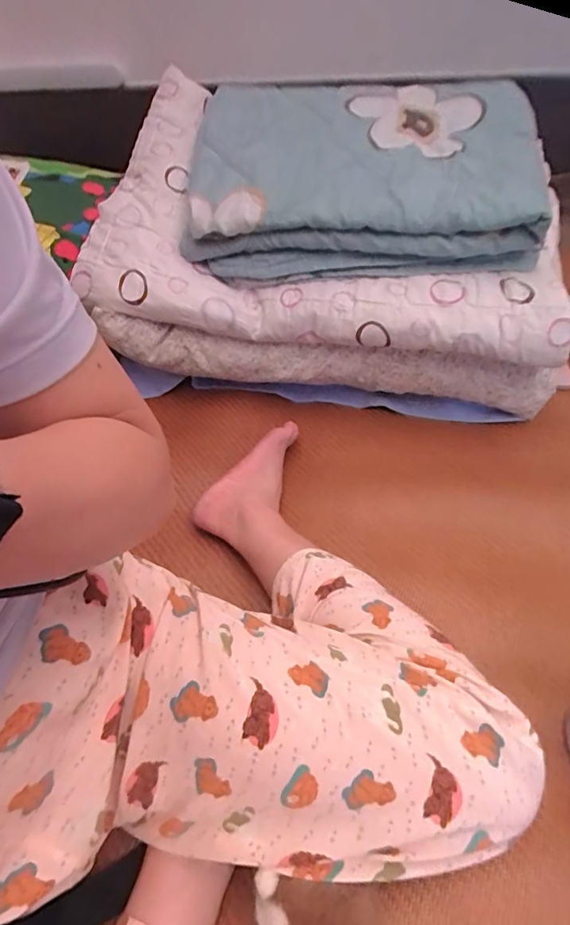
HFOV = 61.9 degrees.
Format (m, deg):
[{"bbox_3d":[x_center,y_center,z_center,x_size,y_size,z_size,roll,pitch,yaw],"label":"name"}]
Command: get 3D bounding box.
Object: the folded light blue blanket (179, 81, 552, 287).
[{"bbox_3d":[0.096,-0.413,0.685,0.448,0.154,0.315,1,49,7],"label":"folded light blue blanket"}]

